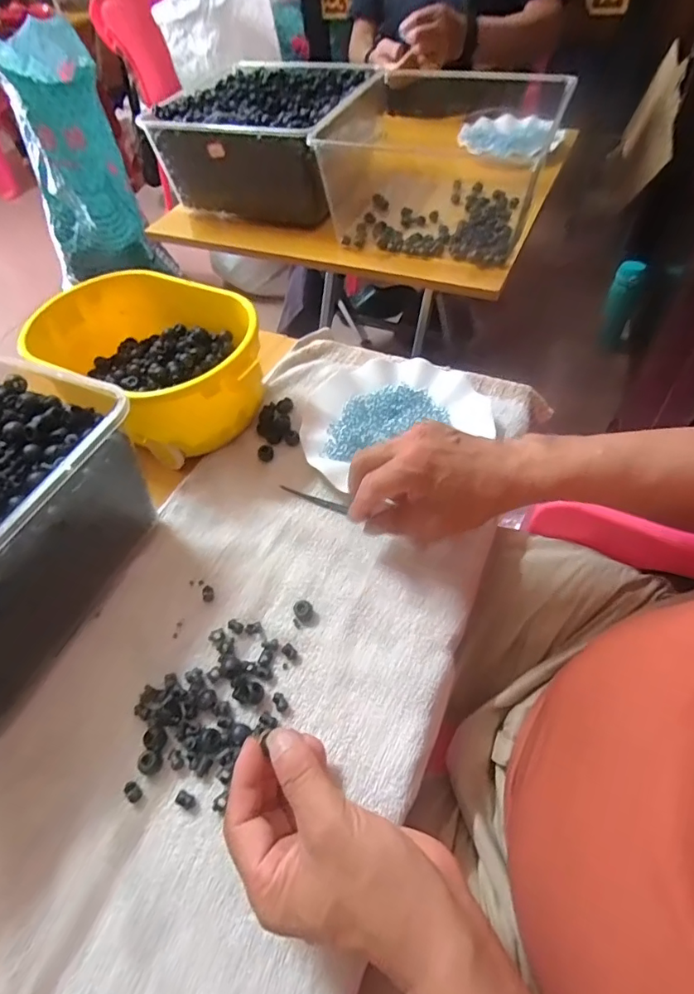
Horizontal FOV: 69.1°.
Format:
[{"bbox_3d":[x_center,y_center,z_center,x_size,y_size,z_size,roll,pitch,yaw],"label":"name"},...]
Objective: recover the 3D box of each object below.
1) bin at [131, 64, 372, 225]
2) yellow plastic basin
[{"bbox_3d":[-0.120,-0.580,0.821,0.286,0.137,0.296,16,56,17],"label":"bin"},{"bbox_3d":[-0.195,-0.138,0.510,0.243,0.085,0.167,28,61,23],"label":"yellow plastic basin"}]

